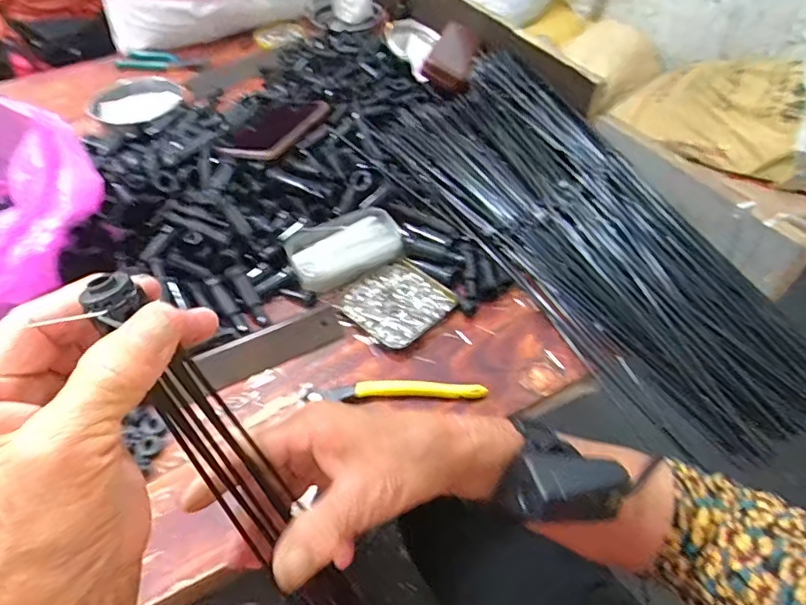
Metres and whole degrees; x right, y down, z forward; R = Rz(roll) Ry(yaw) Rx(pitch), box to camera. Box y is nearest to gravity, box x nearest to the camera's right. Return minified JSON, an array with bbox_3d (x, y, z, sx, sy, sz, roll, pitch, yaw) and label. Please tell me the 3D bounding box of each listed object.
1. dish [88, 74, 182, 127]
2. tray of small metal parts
[{"bbox_3d":[-0.393,-0.296,0.772,0.108,0.032,0.117,-1,51,1],"label":"dish"},{"bbox_3d":[-0.006,-0.002,0.552,0.093,0.010,0.095,36,60,27],"label":"tray of small metal parts"}]

